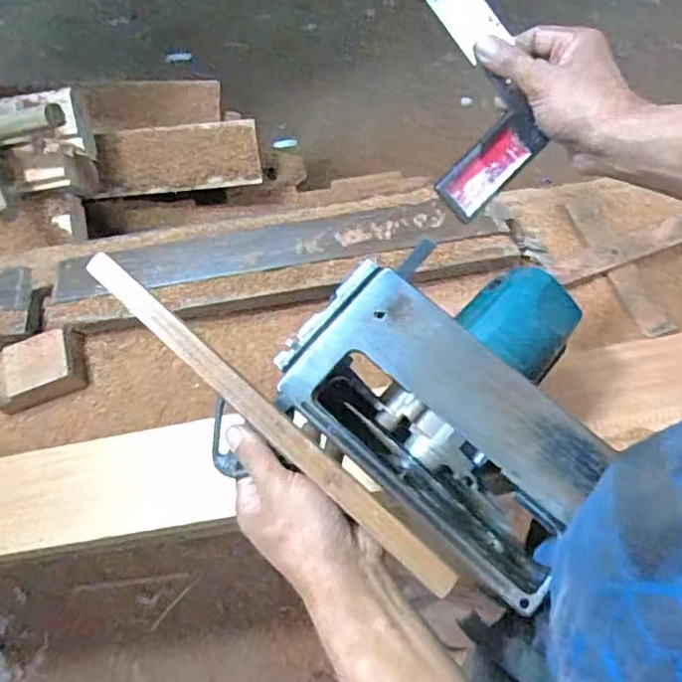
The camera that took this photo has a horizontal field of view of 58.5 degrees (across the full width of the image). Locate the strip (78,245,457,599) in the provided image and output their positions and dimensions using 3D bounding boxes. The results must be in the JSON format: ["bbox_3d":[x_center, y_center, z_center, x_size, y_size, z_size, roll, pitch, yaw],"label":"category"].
[{"bbox_3d":[-0.051,0.048,0.395,0.312,0.007,0.021,41,75,7],"label":"strip"}]

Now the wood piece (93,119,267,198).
[{"bbox_3d":[-0.276,-0.313,1.039,0.268,0.020,0.105,-7,104,-5],"label":"wood piece"}]

